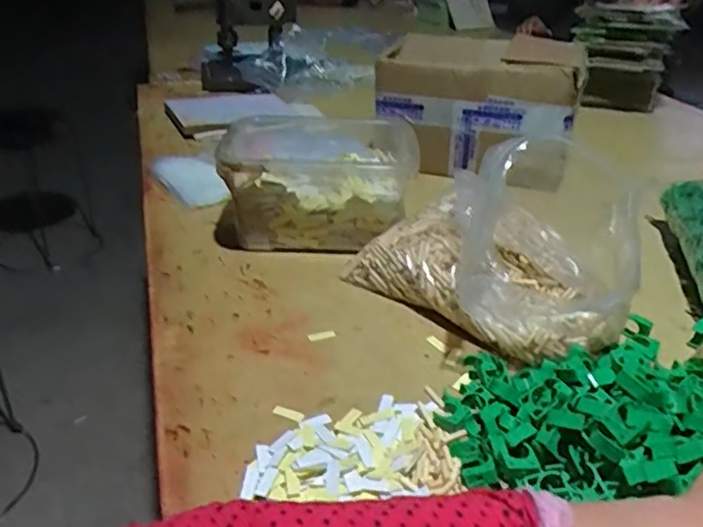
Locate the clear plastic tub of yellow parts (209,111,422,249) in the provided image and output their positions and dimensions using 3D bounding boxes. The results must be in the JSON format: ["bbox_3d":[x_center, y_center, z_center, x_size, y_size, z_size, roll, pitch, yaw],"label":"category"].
[{"bbox_3d":[-0.037,-0.139,0.886,0.236,0.127,0.353,4,30,3],"label":"clear plastic tub of yellow parts"}]

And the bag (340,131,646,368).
[{"bbox_3d":[0.157,-0.035,0.660,0.273,0.180,0.183,27,38,37],"label":"bag"}]

